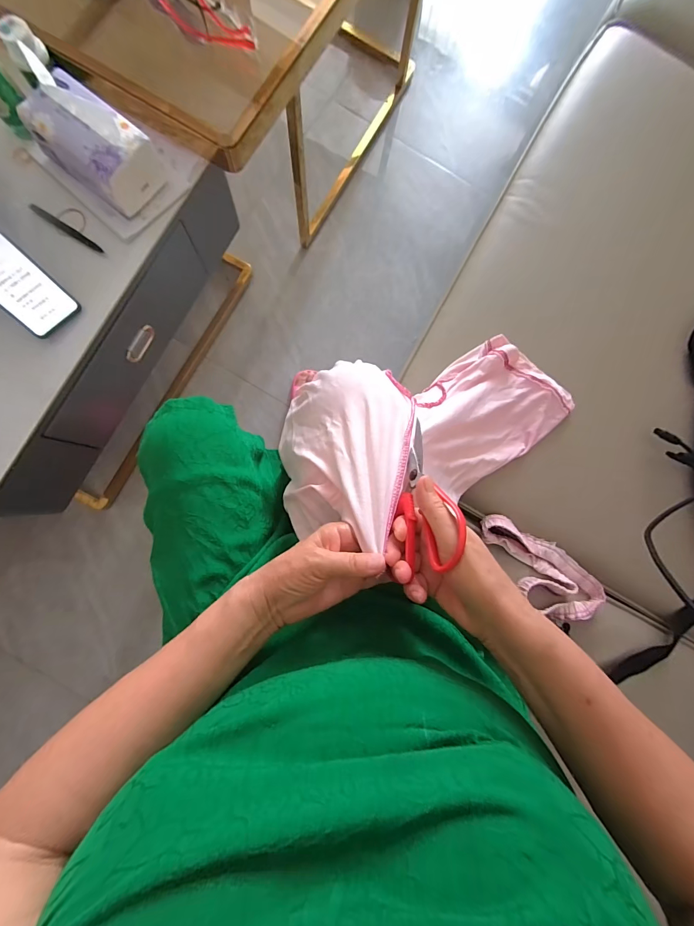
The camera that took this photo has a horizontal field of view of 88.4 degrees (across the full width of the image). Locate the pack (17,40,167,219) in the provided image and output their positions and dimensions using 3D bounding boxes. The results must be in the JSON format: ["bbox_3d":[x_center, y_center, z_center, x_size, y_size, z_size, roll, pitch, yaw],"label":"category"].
[{"bbox_3d":[-0.361,-0.459,0.498,0.150,0.113,0.096,37,83,-1],"label":"pack"}]

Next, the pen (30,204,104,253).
[{"bbox_3d":[-0.427,-0.357,0.545,0.114,0.015,0.012,31,83,-2],"label":"pen"}]

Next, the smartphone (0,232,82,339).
[{"bbox_3d":[-0.471,-0.259,0.493,0.162,0.011,0.079,47,70,-30],"label":"smartphone"}]

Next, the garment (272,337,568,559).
[{"bbox_3d":[0.110,-0.047,0.451,0.379,0.146,0.185,-16,86,-22],"label":"garment"}]

